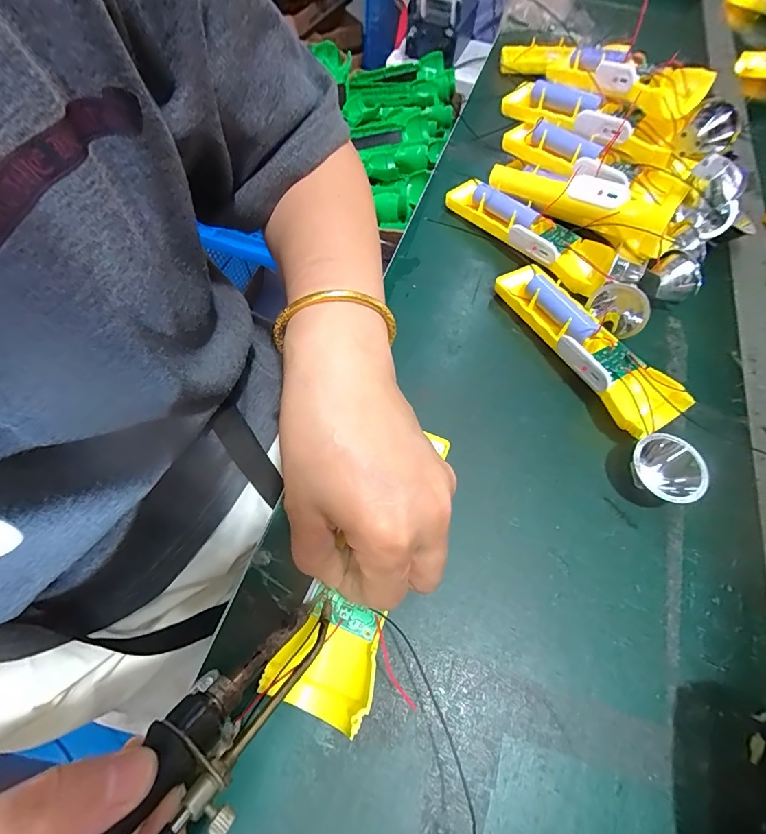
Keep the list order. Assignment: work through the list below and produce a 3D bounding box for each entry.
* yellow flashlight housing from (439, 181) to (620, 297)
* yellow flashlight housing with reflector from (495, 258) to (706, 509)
[{"bbox_3d":[0.131,-0.168,0.367,0.046,0.032,0.162,-39,70,-20],"label":"yellow flashlight housing"},{"bbox_3d":[0.162,-0.038,0.301,0.056,0.034,0.203,-21,64,-13],"label":"yellow flashlight housing with reflector"}]

